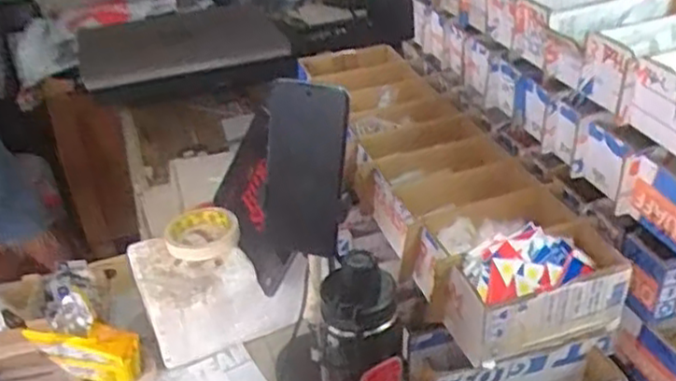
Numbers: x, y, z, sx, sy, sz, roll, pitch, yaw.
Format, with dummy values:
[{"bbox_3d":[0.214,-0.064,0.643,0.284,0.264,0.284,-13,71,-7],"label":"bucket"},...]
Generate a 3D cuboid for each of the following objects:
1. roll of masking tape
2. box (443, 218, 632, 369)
[{"bbox_3d":[-0.179,0.056,0.943,0.093,0.029,0.101,-3,32,2],"label":"roll of masking tape"},{"bbox_3d":[0.189,0.094,0.686,0.170,0.079,0.089,-13,33,-14],"label":"box"}]

